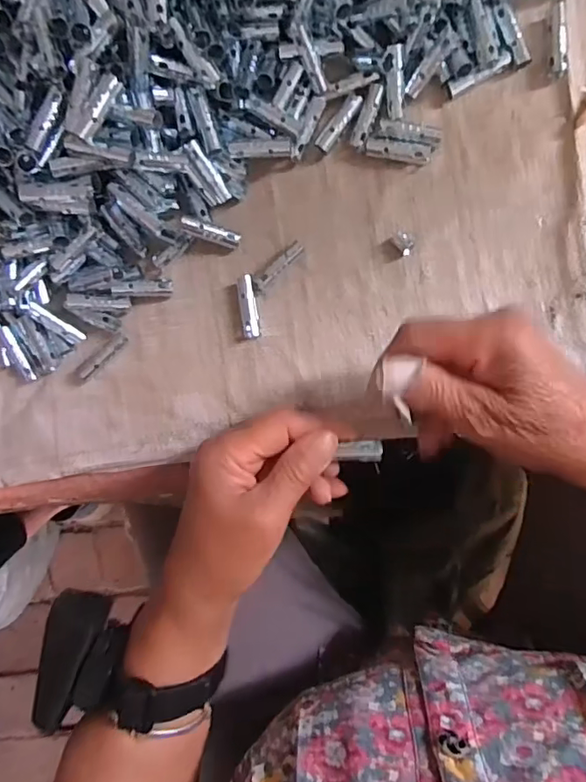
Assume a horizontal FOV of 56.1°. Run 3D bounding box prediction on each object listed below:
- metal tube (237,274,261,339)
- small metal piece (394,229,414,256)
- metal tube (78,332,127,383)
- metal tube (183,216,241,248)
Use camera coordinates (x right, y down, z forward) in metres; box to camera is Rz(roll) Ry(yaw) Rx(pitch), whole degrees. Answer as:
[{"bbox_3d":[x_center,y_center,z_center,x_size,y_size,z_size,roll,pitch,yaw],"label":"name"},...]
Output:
[{"bbox_3d":[-0.029,-0.055,0.355,0.010,0.008,0.041,-7,93,8],"label":"metal tube"},{"bbox_3d":[0.070,-0.093,0.343,0.011,0.009,0.015,-35,89,8],"label":"small metal piece"},{"bbox_3d":[-0.127,-0.022,0.364,0.041,0.007,0.008,-44,88,8],"label":"metal tube"},{"bbox_3d":[-0.052,-0.101,0.351,0.039,0.009,0.010,14,96,-25],"label":"metal tube"}]

